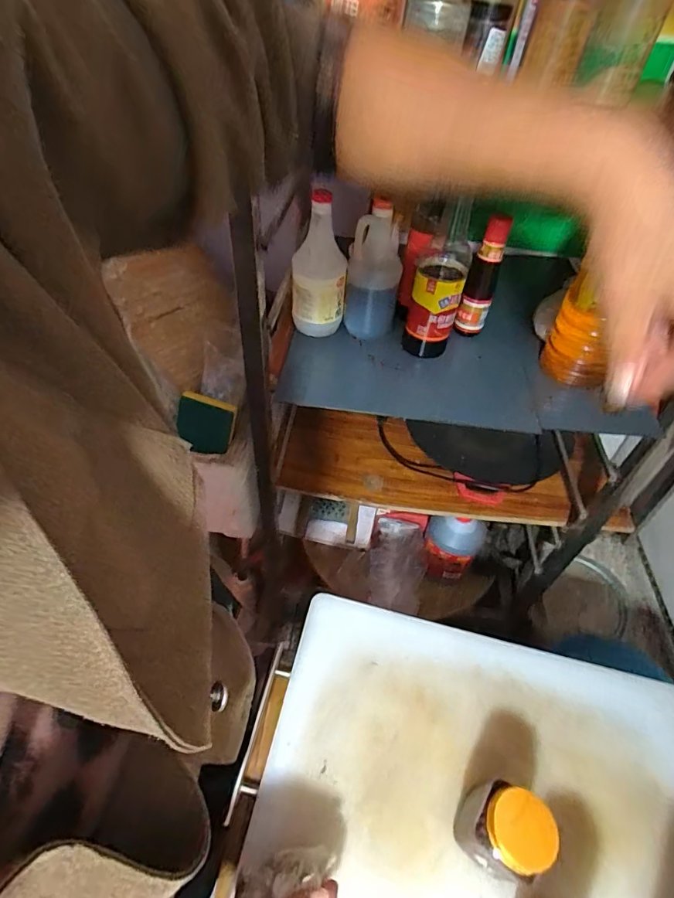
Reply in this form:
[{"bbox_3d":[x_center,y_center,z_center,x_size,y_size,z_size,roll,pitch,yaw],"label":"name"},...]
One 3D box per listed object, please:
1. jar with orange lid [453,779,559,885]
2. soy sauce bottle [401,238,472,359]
[{"bbox_3d":[0.167,0.392,0.462,0.074,0.113,0.068,25,52,20],"label":"jar with orange lid"},{"bbox_3d":[0.155,-0.233,0.714,0.079,0.153,0.084,12,49,10],"label":"soy sauce bottle"}]

